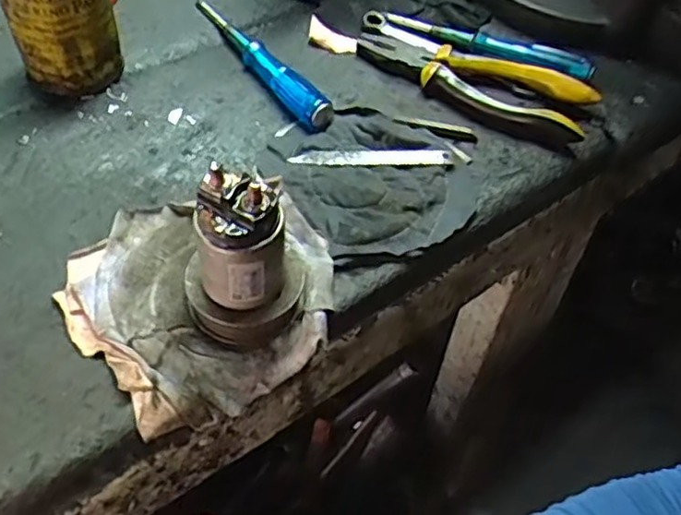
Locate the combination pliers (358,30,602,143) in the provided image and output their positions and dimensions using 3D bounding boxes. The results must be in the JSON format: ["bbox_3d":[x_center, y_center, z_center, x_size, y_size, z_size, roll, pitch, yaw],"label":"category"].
[{"bbox_3d":[0.105,-0.147,0.552,0.201,0.027,0.067,22,54,13],"label":"combination pliers"}]

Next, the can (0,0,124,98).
[{"bbox_3d":[-0.212,-0.187,0.506,0.073,0.117,0.070,2,52,-3],"label":"can"}]

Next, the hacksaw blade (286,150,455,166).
[{"bbox_3d":[0.024,-0.076,0.505,0.120,0.010,0.013,3,52,-2],"label":"hacksaw blade"}]

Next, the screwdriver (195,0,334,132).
[{"bbox_3d":[-0.068,-0.169,0.559,0.020,0.024,0.199,-26,58,-22],"label":"screwdriver"}]

